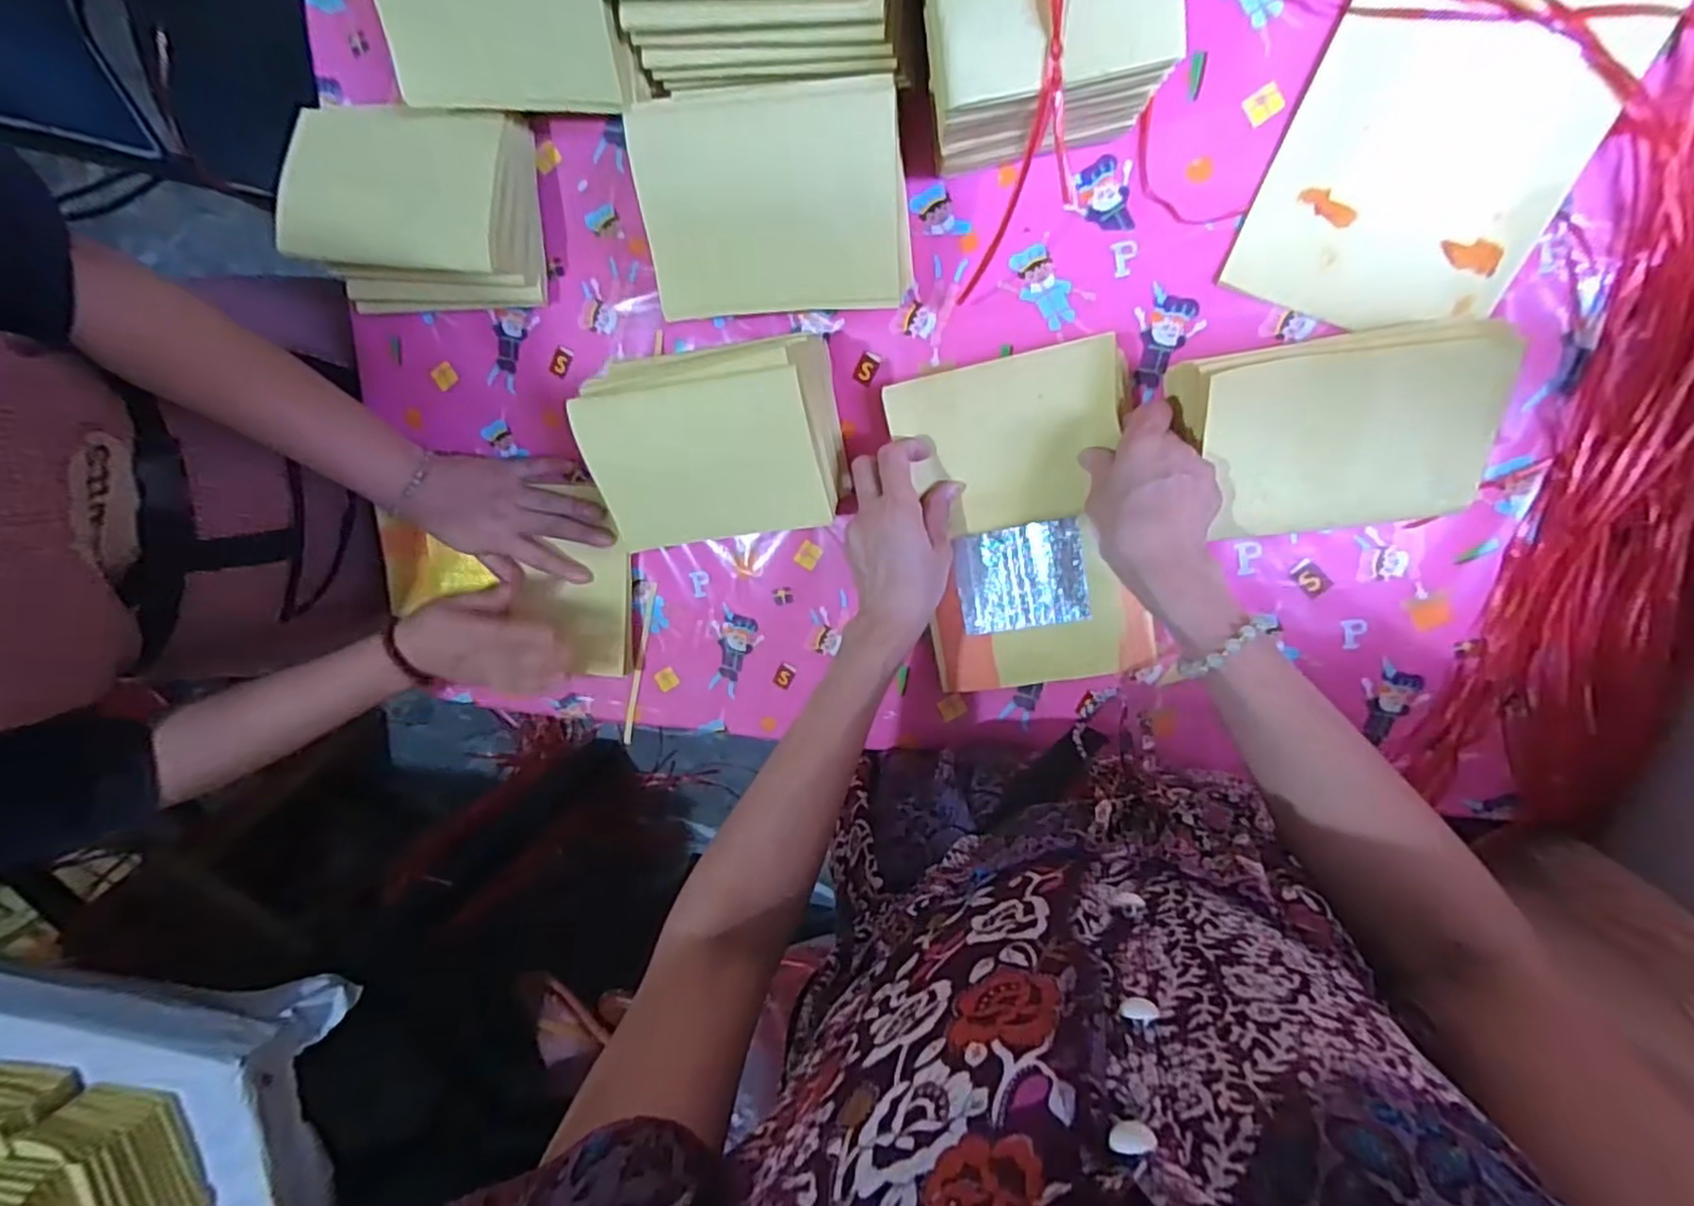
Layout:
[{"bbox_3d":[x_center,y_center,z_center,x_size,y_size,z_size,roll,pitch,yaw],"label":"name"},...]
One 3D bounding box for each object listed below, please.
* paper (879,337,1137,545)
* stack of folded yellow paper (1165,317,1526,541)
[{"bbox_3d":[0.115,-0.112,0.505,0.156,0.026,0.114,-10,96,8],"label":"paper"},{"bbox_3d":[0.299,-0.105,0.450,0.163,0.033,0.117,-5,121,16],"label":"stack of folded yellow paper"}]

